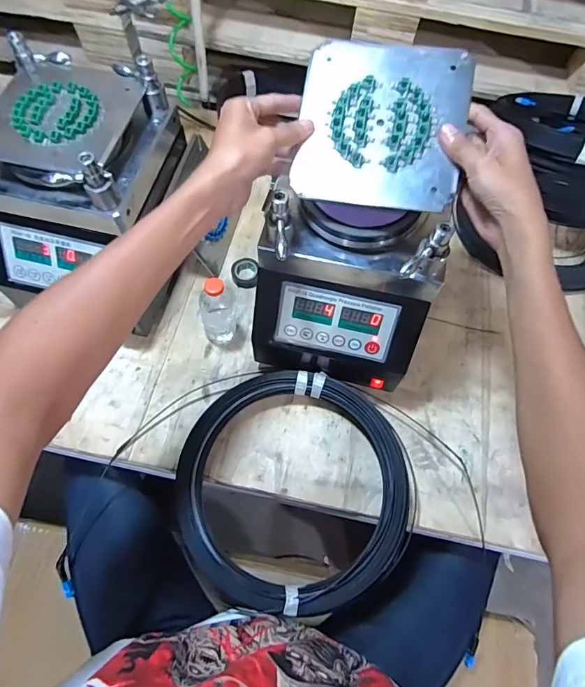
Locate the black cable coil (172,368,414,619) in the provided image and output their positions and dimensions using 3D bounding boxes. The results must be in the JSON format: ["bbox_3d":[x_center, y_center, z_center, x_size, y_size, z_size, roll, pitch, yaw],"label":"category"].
[{"bbox_3d":[0.003,0.194,0.586,0.317,0.056,0.307,1,67,-1],"label":"black cable coil"}]

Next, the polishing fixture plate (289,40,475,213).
[{"bbox_3d":[0.093,-0.231,0.447,0.166,0.012,0.169,10,89,8],"label":"polishing fixture plate"}]

